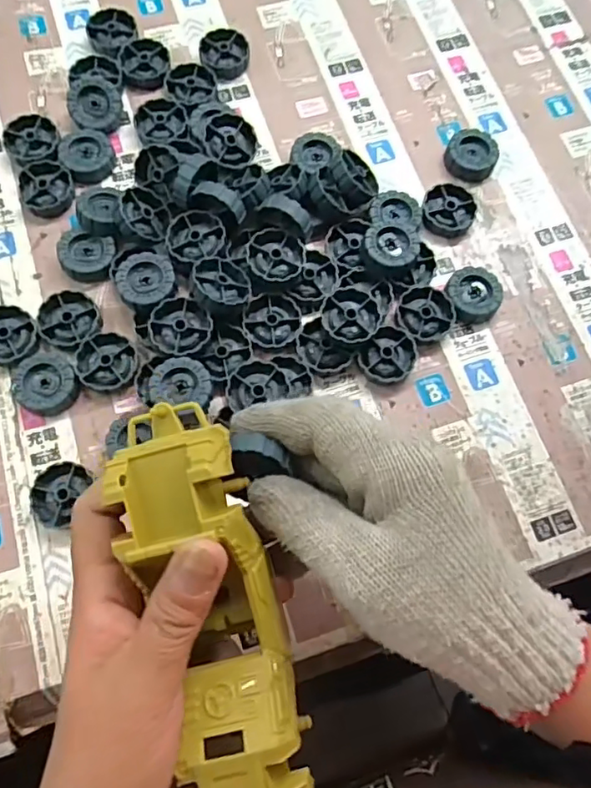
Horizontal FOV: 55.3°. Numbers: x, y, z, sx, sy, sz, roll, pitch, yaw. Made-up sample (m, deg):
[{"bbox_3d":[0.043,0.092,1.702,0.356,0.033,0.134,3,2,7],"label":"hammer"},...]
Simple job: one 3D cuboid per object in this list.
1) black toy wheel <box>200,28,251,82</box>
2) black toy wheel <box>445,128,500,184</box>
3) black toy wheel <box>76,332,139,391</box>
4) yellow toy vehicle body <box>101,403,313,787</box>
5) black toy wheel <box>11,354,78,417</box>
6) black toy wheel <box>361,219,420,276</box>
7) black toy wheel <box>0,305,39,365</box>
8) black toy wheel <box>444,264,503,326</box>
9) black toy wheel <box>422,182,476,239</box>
[{"bbox_3d":[-0.055,-0.267,0.447,0.038,0.011,0.046,-13,74,-5],"label":"black toy wheel"},{"bbox_3d":[0.132,-0.179,0.425,0.038,0.013,0.036,0,73,-1],"label":"black toy wheel"},{"bbox_3d":[-0.122,-0.020,0.366,0.037,0.011,0.036,0,73,-1],"label":"black toy wheel"},{"bbox_3d":[-0.036,0.088,0.241,0.053,0.047,0.167,-16,85,-6],"label":"yellow toy vehicle body"},{"bbox_3d":[-0.159,-0.006,0.361,0.038,0.012,0.041,0,73,-1],"label":"black toy wheel"},{"bbox_3d":[0.065,-0.100,0.388,0.035,0.017,0.035,0,73,-1],"label":"black toy wheel"},{"bbox_3d":[-0.187,-0.038,0.366,0.039,0.013,0.037,0,73,-1],"label":"black toy wheel"},{"bbox_3d":[0.124,-0.069,0.392,0.041,0.014,0.038,0,73,-1],"label":"black toy wheel"},{"bbox_3d":[0.112,-0.134,0.410,0.037,0.011,0.043,20,73,5],"label":"black toy wheel"}]

